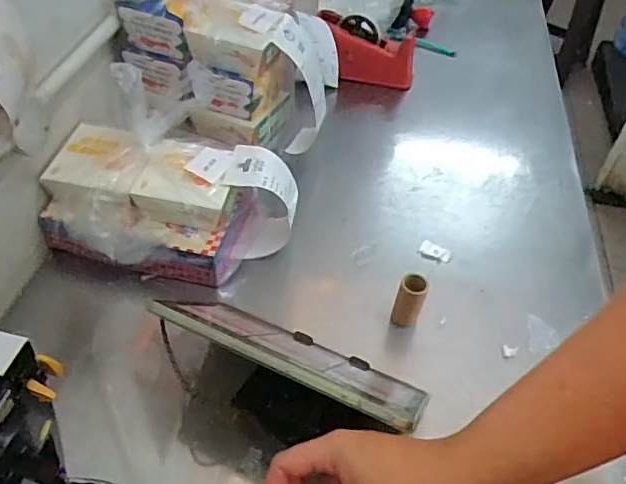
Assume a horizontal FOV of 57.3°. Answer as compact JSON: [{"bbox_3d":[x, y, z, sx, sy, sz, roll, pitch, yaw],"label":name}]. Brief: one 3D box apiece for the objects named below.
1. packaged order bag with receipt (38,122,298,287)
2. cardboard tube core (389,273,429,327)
[{"bbox_3d":[-0.169,-0.059,0.715,0.294,0.113,0.178,7,46,0],"label":"packaged order bag with receipt"},{"bbox_3d":[0.110,0.067,0.657,0.029,0.066,0.025,13,46,6],"label":"cardboard tube core"}]

